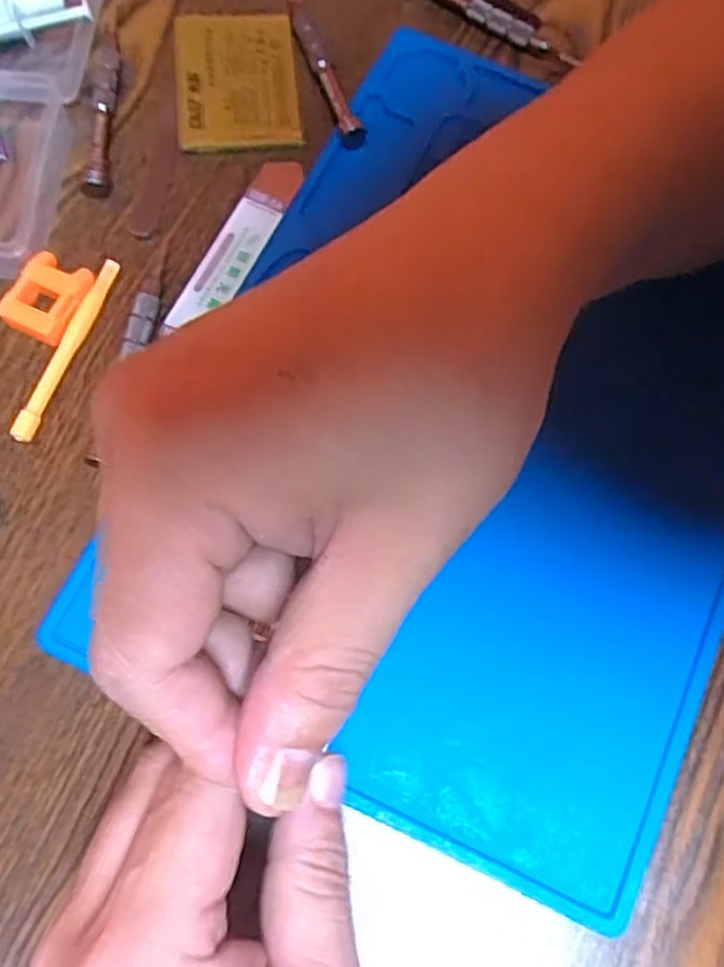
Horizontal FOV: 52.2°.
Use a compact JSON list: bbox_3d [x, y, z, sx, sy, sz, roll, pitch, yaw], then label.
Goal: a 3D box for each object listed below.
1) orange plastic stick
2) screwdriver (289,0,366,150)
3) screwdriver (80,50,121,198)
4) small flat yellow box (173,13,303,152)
[{"bbox_3d":[-0.121,-0.056,0.303,0.009,0.009,0.084,19,74,3],"label":"orange plastic stick"},{"bbox_3d":[-0.020,-0.196,0.345,0.010,0.013,0.096,-20,76,-8],"label":"screwdriver"},{"bbox_3d":[-0.118,-0.166,0.334,0.014,0.010,0.080,-1,74,-3],"label":"screwdriver"},{"bbox_3d":[-0.059,-0.188,0.345,0.055,0.005,0.076,-5,74,-4],"label":"small flat yellow box"}]

